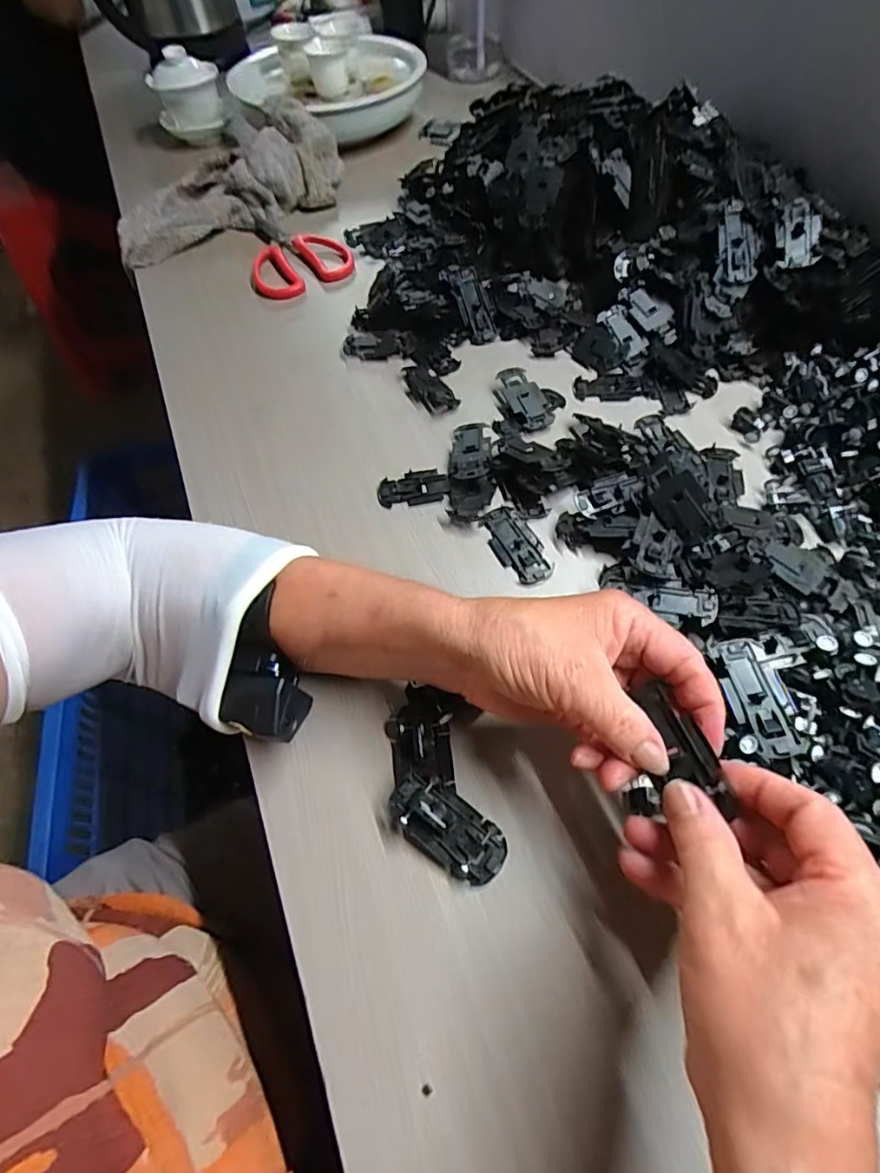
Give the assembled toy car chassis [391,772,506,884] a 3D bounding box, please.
[{"bbox_3d":[0.004,0.125,0.279,0.063,0.015,0.031,35,68,8],"label":"assembled toy car chassis"}]

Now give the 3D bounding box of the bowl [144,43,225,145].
[{"bbox_3d":[-0.316,-0.618,0.682,0.074,0.077,0.075,-2,60,3],"label":"bowl"}]

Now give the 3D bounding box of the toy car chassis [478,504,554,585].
[{"bbox_3d":[0.052,-0.028,0.375,0.030,0.005,0.062,-28,62,-11],"label":"toy car chassis"}]

